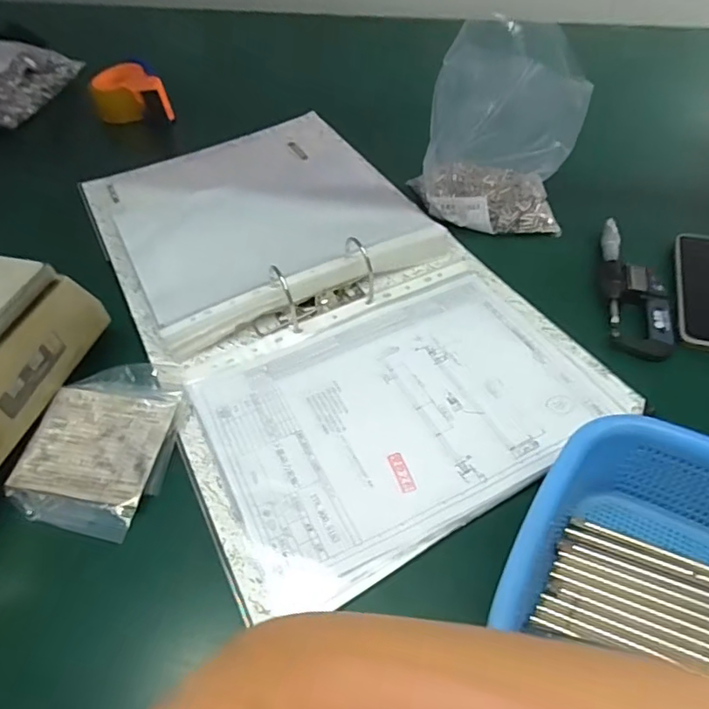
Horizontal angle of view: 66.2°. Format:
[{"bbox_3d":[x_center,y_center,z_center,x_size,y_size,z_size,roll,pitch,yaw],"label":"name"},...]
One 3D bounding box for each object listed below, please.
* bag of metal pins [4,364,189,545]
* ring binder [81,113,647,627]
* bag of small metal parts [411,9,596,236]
[{"bbox_3d":[-0.208,0.069,0.450,0.117,0.016,0.144,7,50,11],"label":"bag of metal pins"},{"bbox_3d":[-0.053,-0.087,0.569,0.349,0.038,0.608,-24,52,-15],"label":"ring binder"},{"bbox_3d":[0.153,-0.243,0.582,0.166,0.178,0.105,20,54,20],"label":"bag of small metal parts"}]

